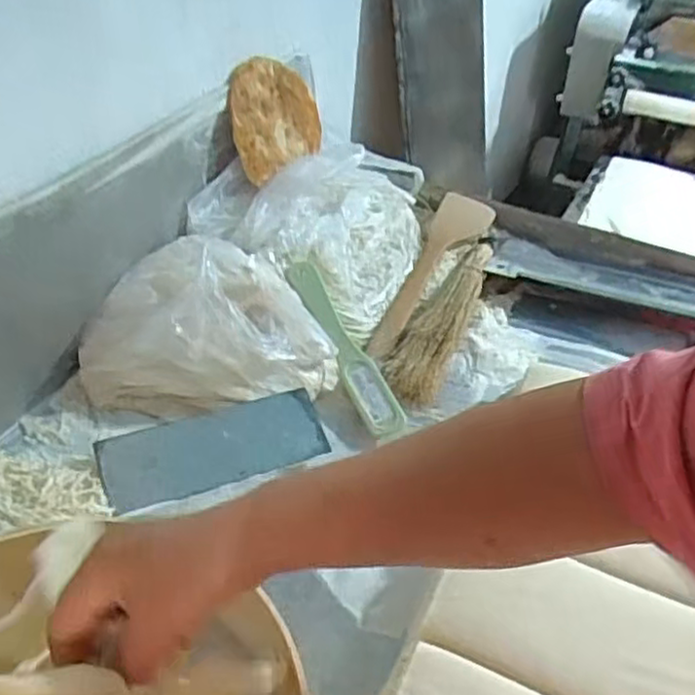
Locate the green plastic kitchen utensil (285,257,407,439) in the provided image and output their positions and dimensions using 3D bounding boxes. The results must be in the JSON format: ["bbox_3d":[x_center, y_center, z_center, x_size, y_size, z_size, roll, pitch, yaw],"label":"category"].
[{"bbox_3d":[-0.006,-0.005,0.729,0.041,0.024,0.227,-16,56,-21],"label":"green plastic kitchen utensil"}]

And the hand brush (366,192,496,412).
[{"bbox_3d":[0.106,-0.066,0.825,0.089,0.053,0.359,17,41,15],"label":"hand brush"}]

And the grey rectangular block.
[{"bbox_3d":[-0.119,0.088,0.645,0.195,0.010,0.073,-13,59,-20],"label":"grey rectangular block"}]

